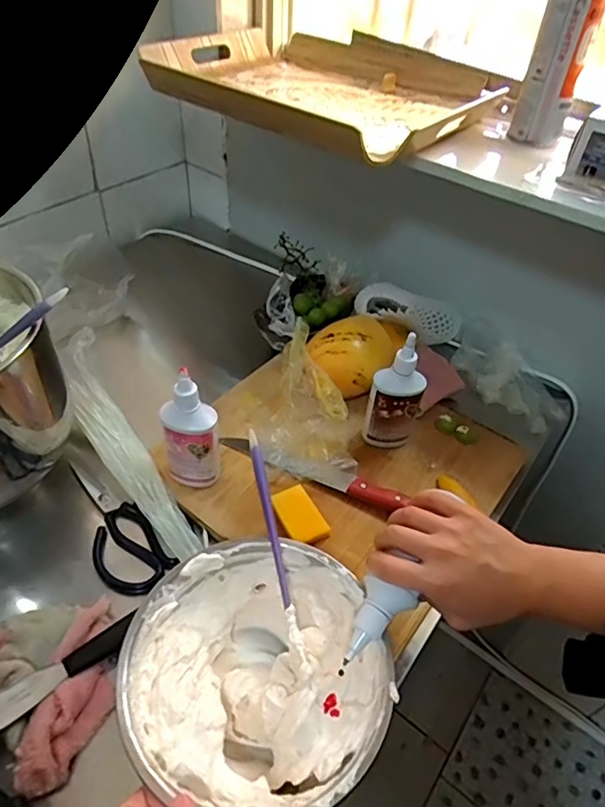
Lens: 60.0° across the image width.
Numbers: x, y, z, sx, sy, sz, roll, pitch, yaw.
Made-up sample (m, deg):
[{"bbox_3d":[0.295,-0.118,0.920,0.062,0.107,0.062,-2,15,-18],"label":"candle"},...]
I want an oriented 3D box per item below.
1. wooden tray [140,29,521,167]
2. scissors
[{"bbox_3d":[0.018,-0.436,0.710,0.423,0.050,0.323,31,50,24],"label":"wooden tray"},{"bbox_3d":[-0.211,0.134,0.571,0.068,0.020,0.173,-31,55,-31],"label":"scissors"}]

